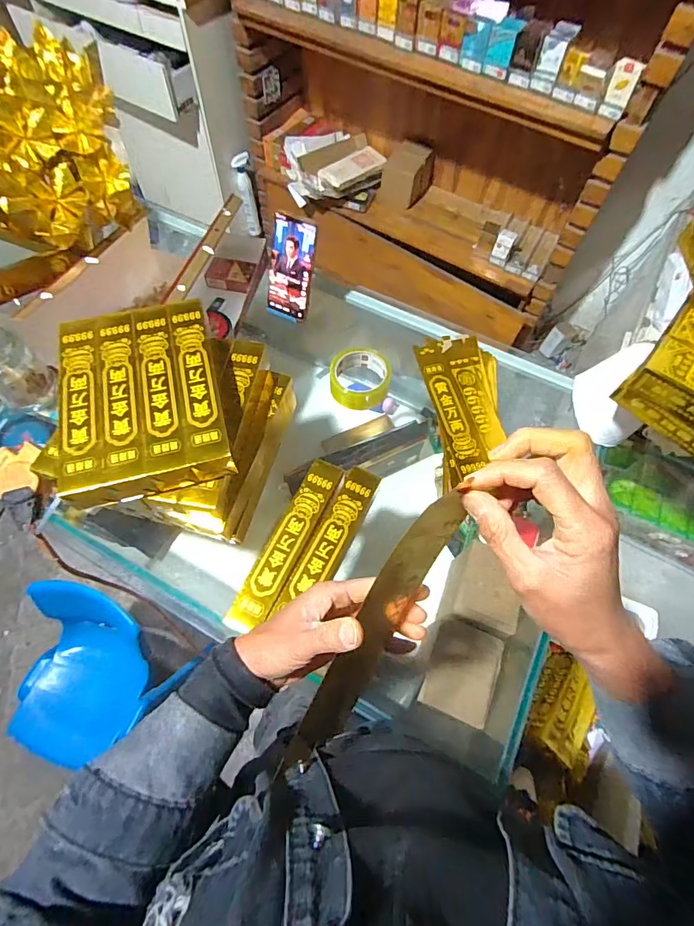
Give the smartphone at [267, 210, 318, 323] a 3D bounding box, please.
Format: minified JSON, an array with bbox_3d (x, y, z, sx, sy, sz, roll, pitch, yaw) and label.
[{"bbox_3d":[-0.092,-0.314,0.718,0.073,0.160,0.011,20,42,8],"label":"smartphone"}]

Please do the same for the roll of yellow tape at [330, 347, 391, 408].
[{"bbox_3d":[0.021,-0.134,0.700,0.092,0.047,0.089,1,63,-2],"label":"roll of yellow tape"}]

